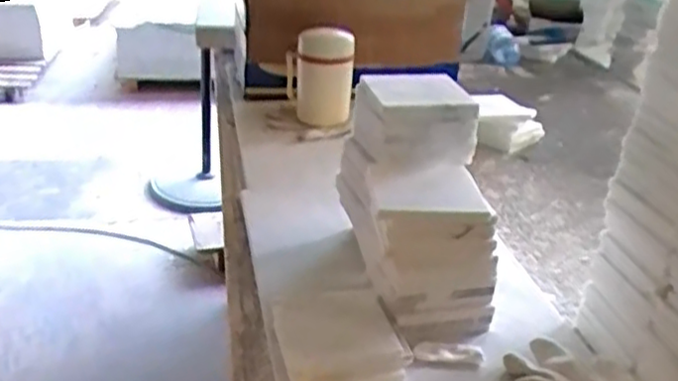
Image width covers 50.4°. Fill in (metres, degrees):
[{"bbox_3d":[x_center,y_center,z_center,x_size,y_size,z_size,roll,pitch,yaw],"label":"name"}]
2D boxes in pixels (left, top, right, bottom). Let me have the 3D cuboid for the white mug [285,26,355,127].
[{"bbox_3d":[-0.032,-0.191,1.189,0.106,0.155,0.080,2,28,-4],"label":"white mug"}]

